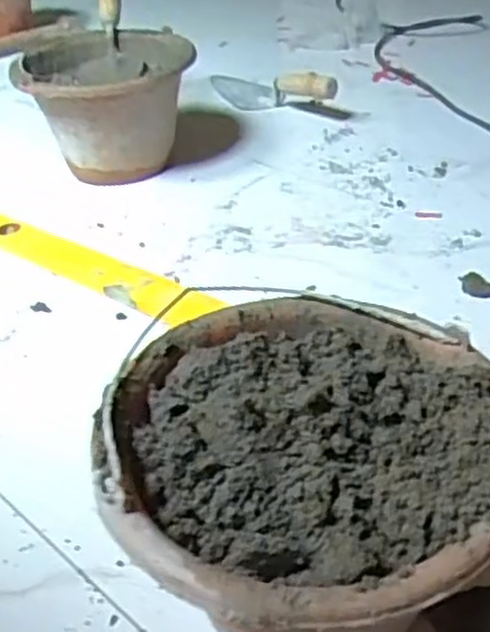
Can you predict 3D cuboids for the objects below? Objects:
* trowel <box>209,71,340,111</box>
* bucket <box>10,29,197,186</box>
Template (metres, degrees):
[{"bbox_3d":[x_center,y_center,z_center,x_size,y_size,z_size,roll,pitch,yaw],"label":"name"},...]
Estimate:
[{"bbox_3d":[0.042,-0.389,1.316,0.067,0.056,0.351,-24,24,-23],"label":"trowel"},{"bbox_3d":[-0.193,-0.304,1.137,0.237,0.163,0.261,-5,35,2],"label":"bucket"}]

